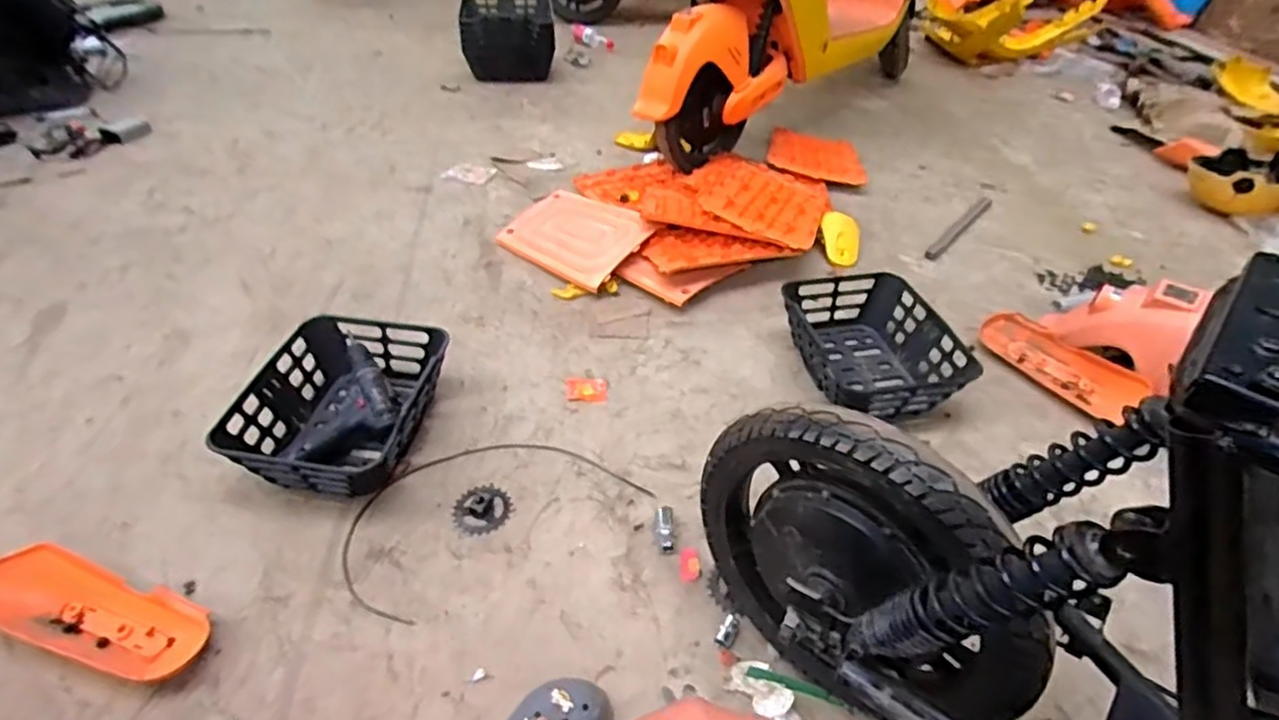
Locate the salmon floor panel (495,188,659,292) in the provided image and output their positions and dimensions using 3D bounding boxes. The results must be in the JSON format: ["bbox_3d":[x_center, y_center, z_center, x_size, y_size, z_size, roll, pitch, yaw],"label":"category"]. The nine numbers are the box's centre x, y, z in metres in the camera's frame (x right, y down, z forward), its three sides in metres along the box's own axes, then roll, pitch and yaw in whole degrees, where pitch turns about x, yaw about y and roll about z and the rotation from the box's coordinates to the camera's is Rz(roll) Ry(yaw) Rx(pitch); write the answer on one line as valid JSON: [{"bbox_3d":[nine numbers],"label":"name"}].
[{"bbox_3d":[-0.152,-0.287,1.474,0.319,0.031,0.245,30,59,25],"label":"salmon floor panel"}]

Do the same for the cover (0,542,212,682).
[{"bbox_3d":[-0.714,0.322,0.836,0.344,0.053,0.108,14,44,12],"label":"cover"}]

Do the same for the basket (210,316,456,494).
[{"bbox_3d":[-0.479,0.070,1.075,0.270,0.120,0.336,8,43,5],"label":"basket"}]

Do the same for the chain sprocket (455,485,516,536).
[{"bbox_3d":[-0.239,0.227,0.989,0.085,0.009,0.087,1,45,-1],"label":"chain sprocket"}]

